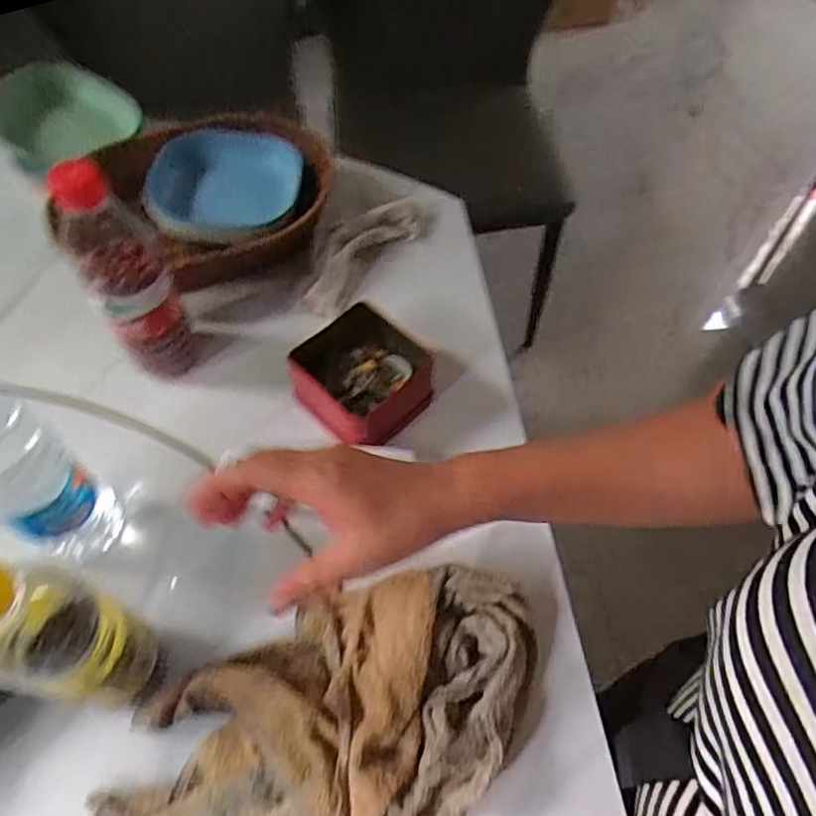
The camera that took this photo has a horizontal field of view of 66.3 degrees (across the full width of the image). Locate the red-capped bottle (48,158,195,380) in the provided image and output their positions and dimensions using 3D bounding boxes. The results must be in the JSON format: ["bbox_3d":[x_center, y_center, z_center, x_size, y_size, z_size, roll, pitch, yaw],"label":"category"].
[{"bbox_3d":[-0.228,-0.099,0.518,0.065,0.200,0.057,-30,64,-17],"label":"red-capped bottle"}]

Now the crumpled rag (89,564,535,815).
[{"bbox_3d":[-0.045,0.216,0.407,0.289,0.046,0.175,-32,65,-18],"label":"crumpled rag"}]

